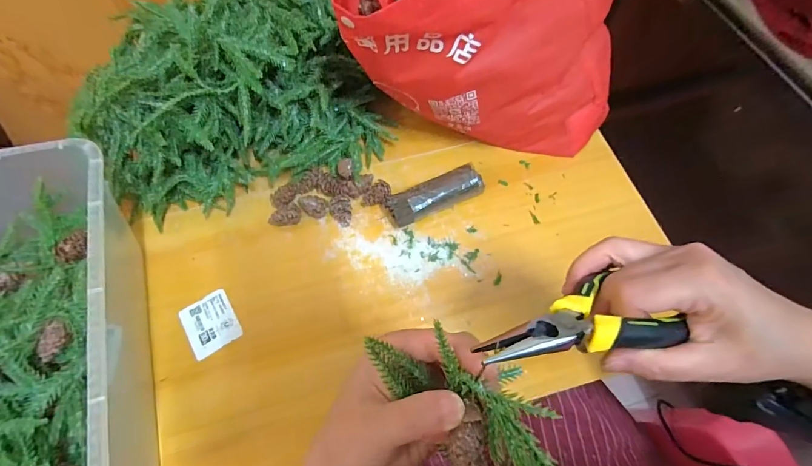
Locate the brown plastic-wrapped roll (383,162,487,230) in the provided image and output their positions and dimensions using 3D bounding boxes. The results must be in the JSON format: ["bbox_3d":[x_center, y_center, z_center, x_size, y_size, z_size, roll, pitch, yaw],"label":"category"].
[{"bbox_3d":[0.034,-0.041,0.434,0.112,0.031,0.035,-21,65,-8],"label":"brown plastic-wrapped roll"}]

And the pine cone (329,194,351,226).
[{"bbox_3d":[-0.073,-0.025,0.434,0.025,0.017,0.033,-15,65,-5],"label":"pine cone"}]

